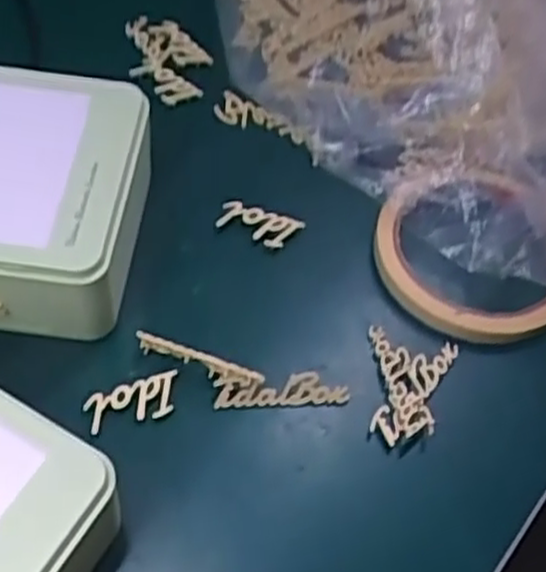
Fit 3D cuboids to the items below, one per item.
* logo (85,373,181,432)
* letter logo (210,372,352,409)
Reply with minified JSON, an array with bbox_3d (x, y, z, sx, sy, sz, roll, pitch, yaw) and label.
[{"bbox_3d":[-0.056,0.047,0.315,0.038,0.006,0.016,-13,58,-13],"label":"logo"},{"bbox_3d":[0.004,0.044,0.323,0.055,0.011,0.009,-2,56,-5],"label":"letter logo"}]

